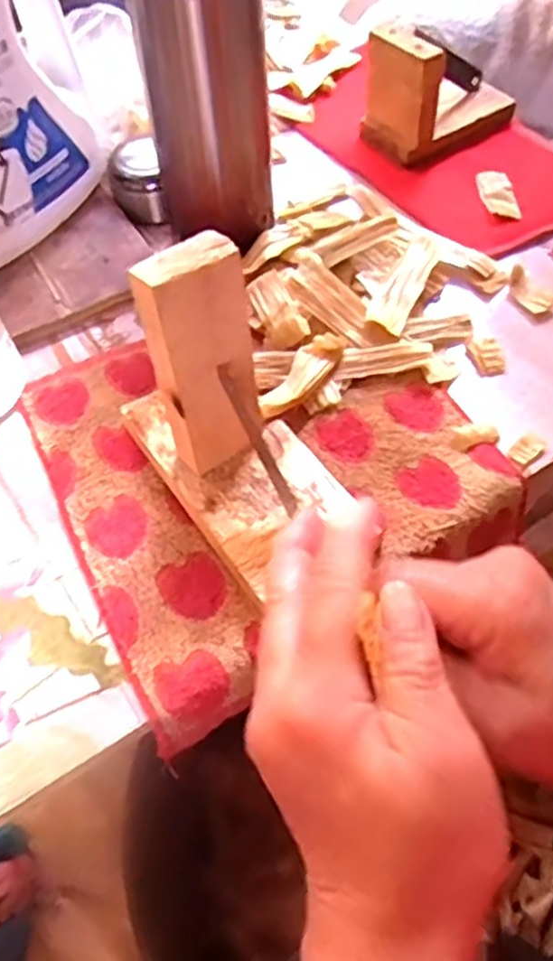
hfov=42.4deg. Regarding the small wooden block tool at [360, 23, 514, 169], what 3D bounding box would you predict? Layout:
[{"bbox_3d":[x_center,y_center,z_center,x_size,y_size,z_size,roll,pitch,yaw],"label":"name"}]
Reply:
[{"bbox_3d":[0.127,-0.304,0.539,0.113,0.080,0.072,-28,59,-14],"label":"small wooden block tool"}]

